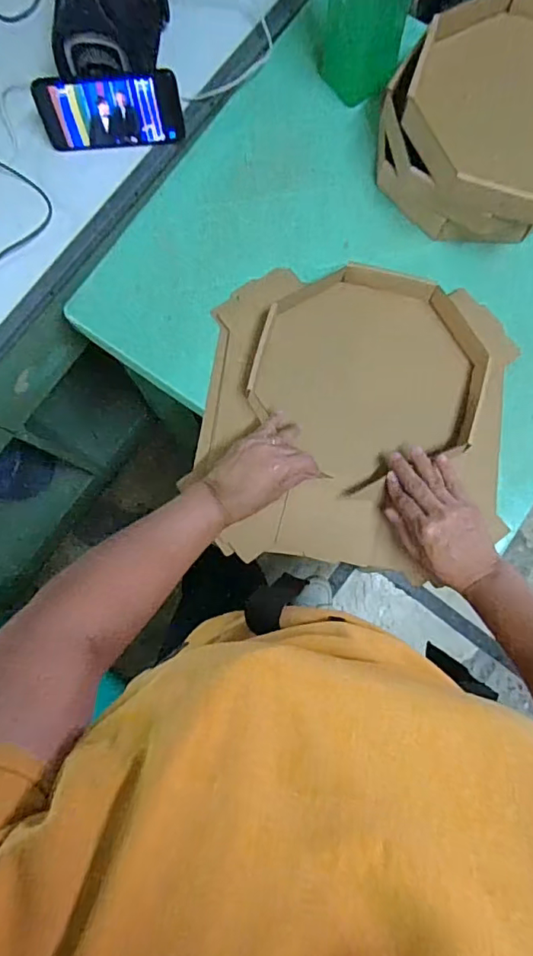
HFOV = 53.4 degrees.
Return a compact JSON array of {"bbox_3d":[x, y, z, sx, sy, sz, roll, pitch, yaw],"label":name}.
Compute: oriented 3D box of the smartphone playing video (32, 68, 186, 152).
[{"bbox_3d":[-0.186,-0.437,0.639,0.164,0.076,0.012,-4,54,-1],"label":"smartphone playing video"}]

